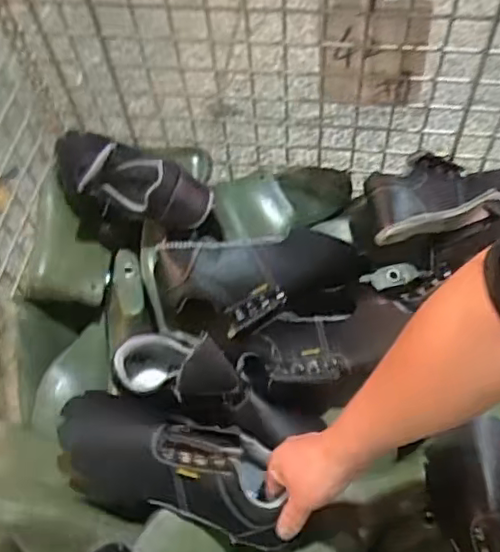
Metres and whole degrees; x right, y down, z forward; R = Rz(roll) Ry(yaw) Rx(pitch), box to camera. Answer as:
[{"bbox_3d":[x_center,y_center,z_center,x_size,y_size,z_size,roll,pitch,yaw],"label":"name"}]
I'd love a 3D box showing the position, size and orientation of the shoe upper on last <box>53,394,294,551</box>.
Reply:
[{"bbox_3d":[-0.088,0.214,0.711,0.262,0.106,0.116,11,60,18],"label":"shoe upper on last"}]

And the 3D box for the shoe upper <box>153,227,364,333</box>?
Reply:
[{"bbox_3d":[0.011,0.015,0.839,0.291,0.102,0.111,-5,60,2],"label":"shoe upper"}]

